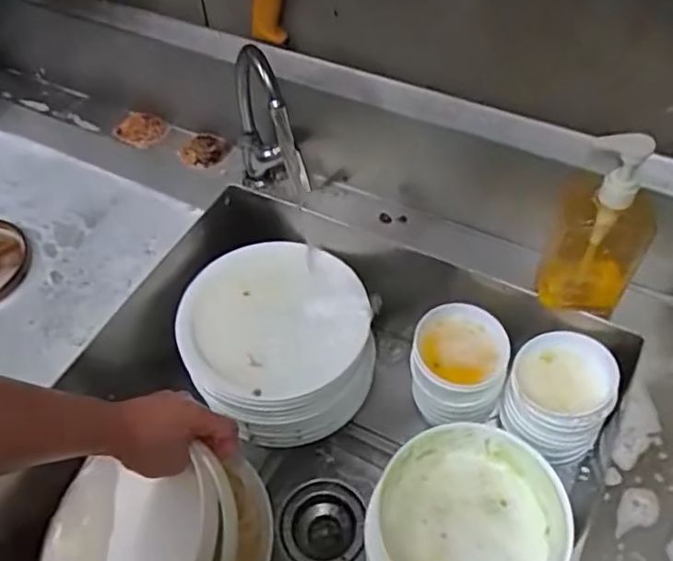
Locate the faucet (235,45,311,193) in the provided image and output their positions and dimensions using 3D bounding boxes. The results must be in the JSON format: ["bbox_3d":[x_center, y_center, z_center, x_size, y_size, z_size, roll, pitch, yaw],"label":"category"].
[{"bbox_3d":[-0.078,-0.170,0.747,0.072,0.272,0.073,-11,80,-5],"label":"faucet"}]

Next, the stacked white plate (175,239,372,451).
[{"bbox_3d":[-0.075,0.078,0.837,0.226,0.110,0.230,-2,52,2],"label":"stacked white plate"}]

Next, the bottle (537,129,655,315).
[{"bbox_3d":[0.268,-0.055,0.636,0.089,0.219,0.075,26,58,22],"label":"bottle"}]

